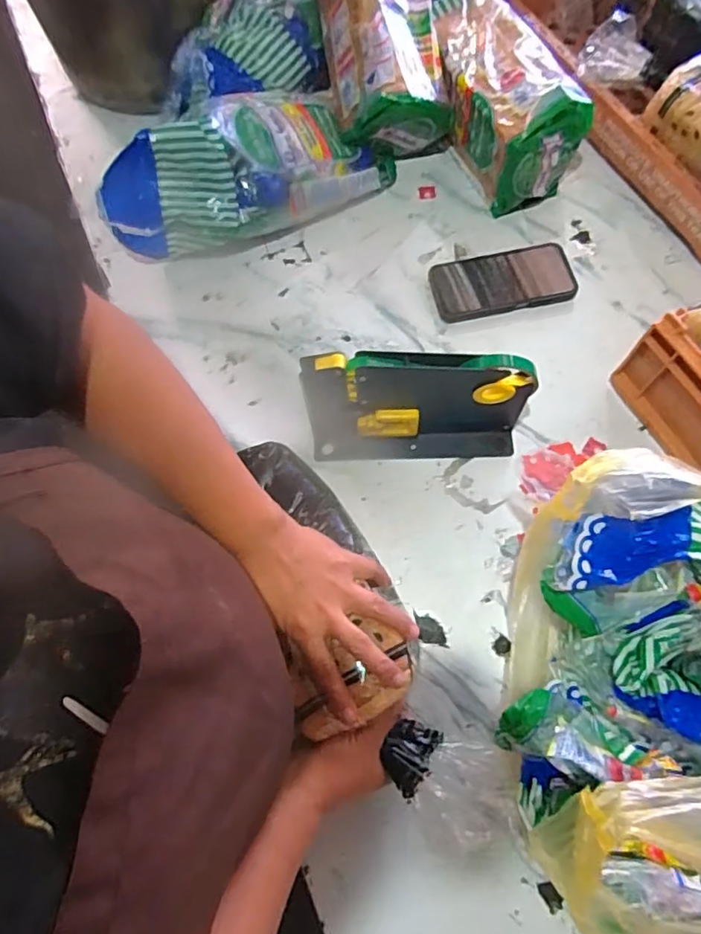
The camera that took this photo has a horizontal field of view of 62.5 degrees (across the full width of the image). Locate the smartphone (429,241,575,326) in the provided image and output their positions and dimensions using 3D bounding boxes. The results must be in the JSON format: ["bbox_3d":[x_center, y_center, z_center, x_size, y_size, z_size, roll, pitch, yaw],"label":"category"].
[{"bbox_3d":[0.182,-0.224,0.695,0.164,0.010,0.079,-11,70,-1],"label":"smartphone"}]

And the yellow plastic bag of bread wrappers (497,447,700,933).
[{"bbox_3d":[0.265,0.180,0.433,0.283,0.214,0.290,11,71,7],"label":"yellow plastic bag of bread wrappers"}]

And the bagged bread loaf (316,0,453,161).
[{"bbox_3d":[0.034,-0.572,0.707,0.148,0.088,0.340,-11,89,-1],"label":"bagged bread loaf"}]

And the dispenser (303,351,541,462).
[{"bbox_3d":[0.065,-0.053,0.570,0.215,0.147,0.047,0,70,2],"label":"dispenser"}]

